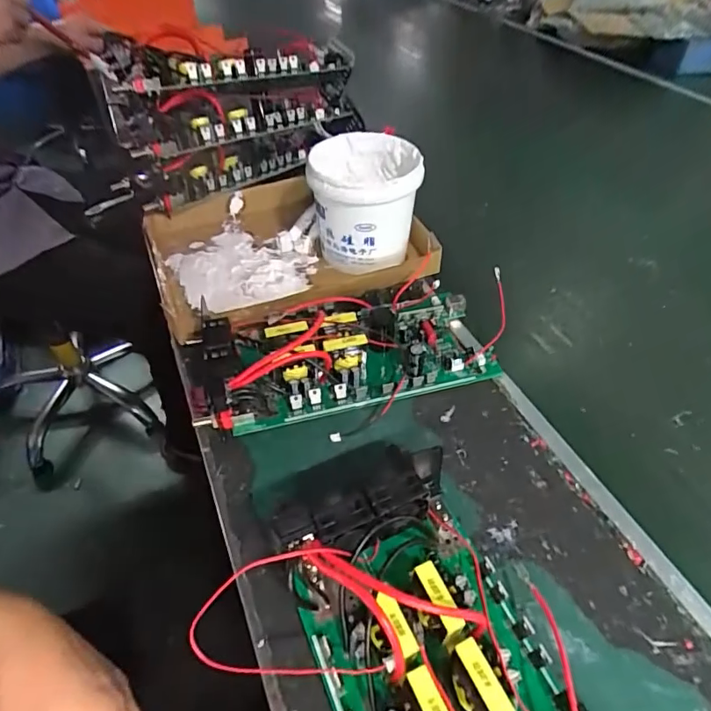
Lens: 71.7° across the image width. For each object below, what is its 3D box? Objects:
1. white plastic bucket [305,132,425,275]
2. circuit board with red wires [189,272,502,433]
[{"bbox_3d":[0.012,-0.187,0.582,0.121,0.110,0.138,0,46,2],"label":"white plastic bucket"},{"bbox_3d":[0.004,-0.014,0.472,0.297,0.064,0.117,-11,47,-8],"label":"circuit board with red wires"}]

